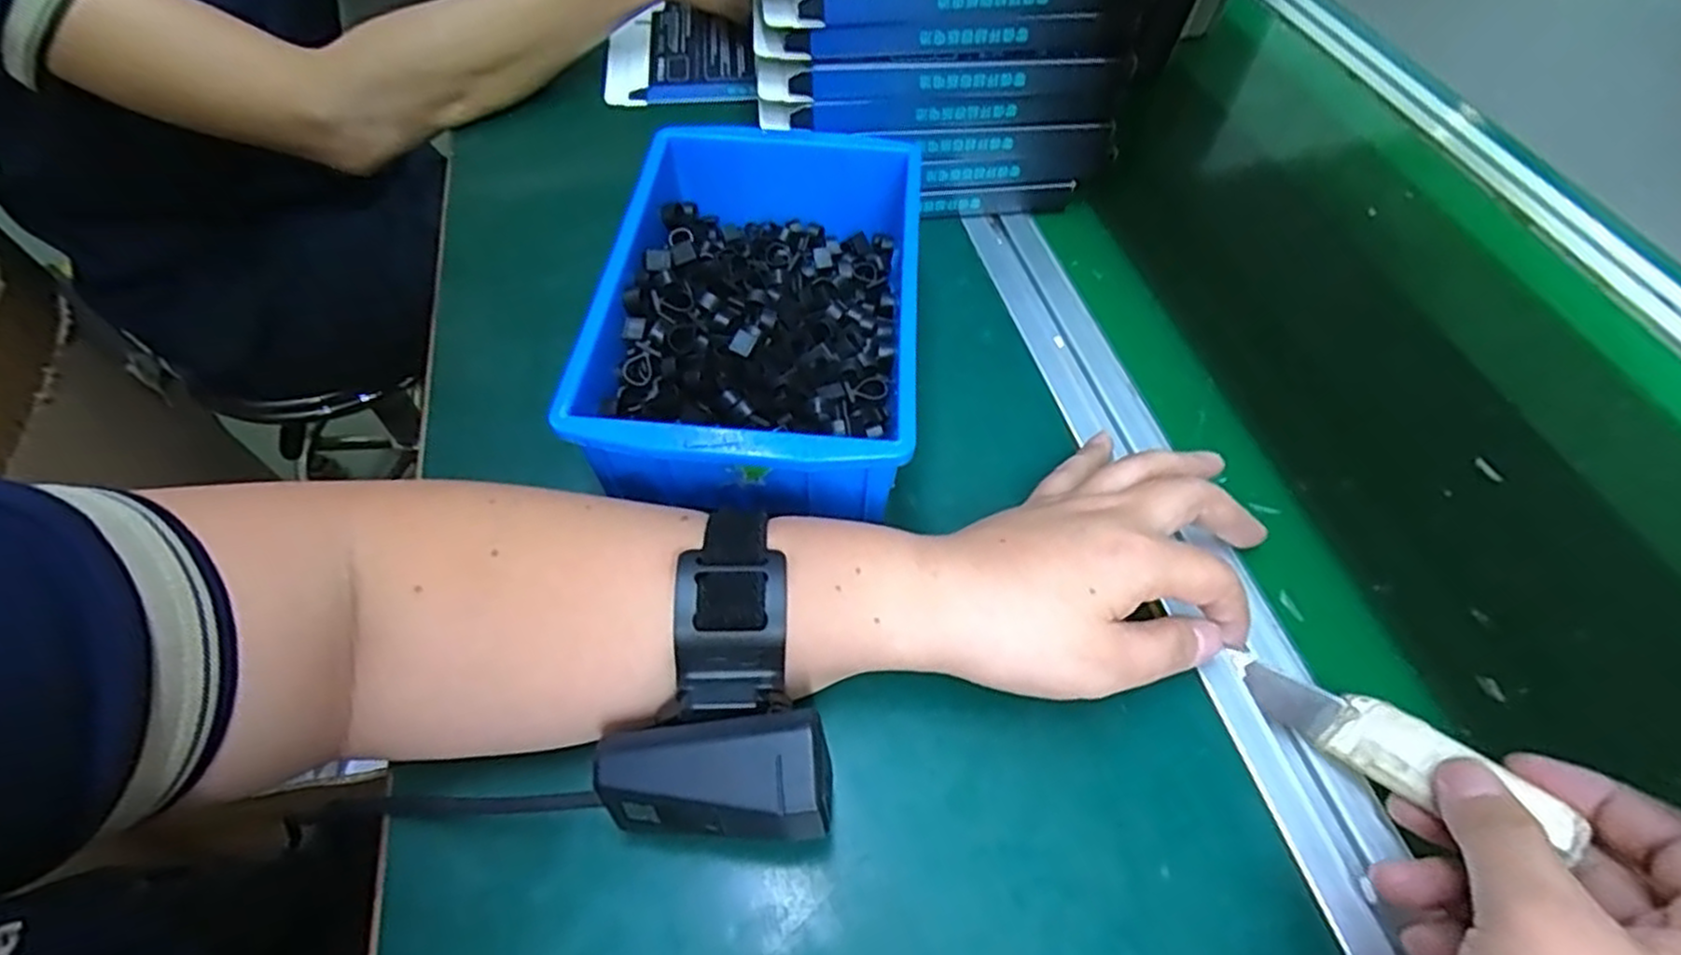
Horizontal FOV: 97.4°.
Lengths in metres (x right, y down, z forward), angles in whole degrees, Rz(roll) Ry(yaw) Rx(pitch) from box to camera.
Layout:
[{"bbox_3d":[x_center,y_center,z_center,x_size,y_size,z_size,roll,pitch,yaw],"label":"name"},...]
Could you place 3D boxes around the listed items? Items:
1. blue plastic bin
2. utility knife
[{"bbox_3d":[-0.035,-0.072,0.346,0.137,0.069,0.220,4,55,1],"label":"blue plastic bin"},{"bbox_3d":[0.187,0.092,0.254,0.021,0.015,0.094,-34,31,-22],"label":"utility knife"}]

